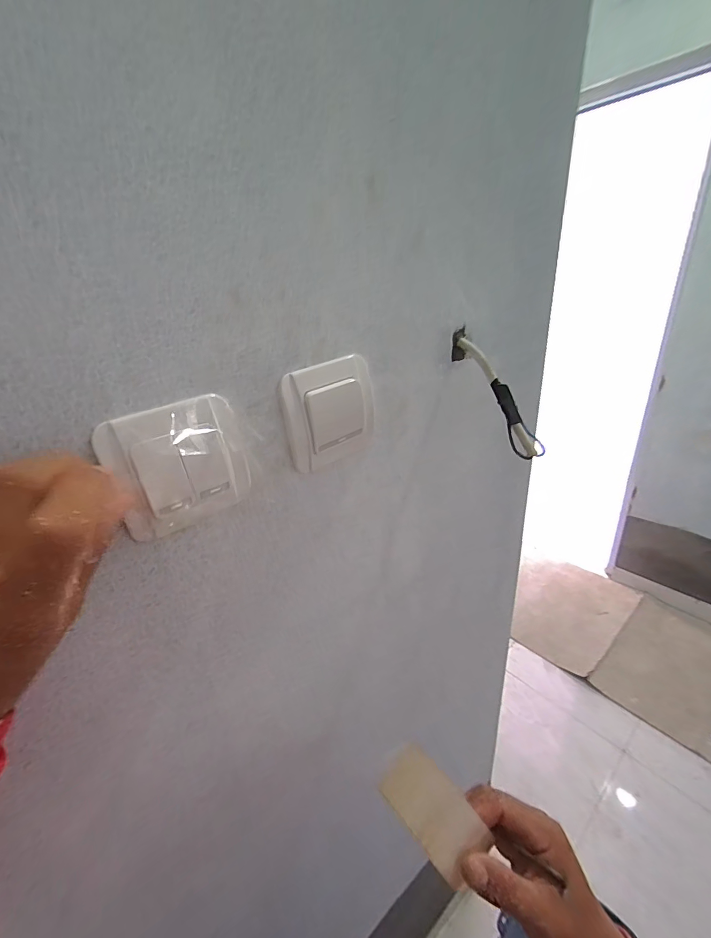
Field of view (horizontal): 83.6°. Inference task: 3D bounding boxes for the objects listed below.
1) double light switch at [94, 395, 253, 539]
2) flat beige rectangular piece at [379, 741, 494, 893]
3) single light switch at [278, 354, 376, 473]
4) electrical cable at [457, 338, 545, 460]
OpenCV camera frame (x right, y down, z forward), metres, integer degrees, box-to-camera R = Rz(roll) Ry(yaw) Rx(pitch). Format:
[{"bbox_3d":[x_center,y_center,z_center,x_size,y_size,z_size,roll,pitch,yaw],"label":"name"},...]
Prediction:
[{"bbox_3d":[-0.105,-0.001,0.247,0.079,0.077,0.013,-23,31,-32],"label":"double light switch"},{"bbox_3d":[0.061,0.261,0.306,0.044,0.007,0.088,-34,74,-24],"label":"flat beige rectangular piece"},{"bbox_3d":[-0.017,-0.044,0.311,0.017,0.077,0.080,20,36,41],"label":"single light switch"},{"bbox_3d":[0.144,-0.072,0.393,0.023,0.135,0.018,-28,-1,-38],"label":"electrical cable"}]

